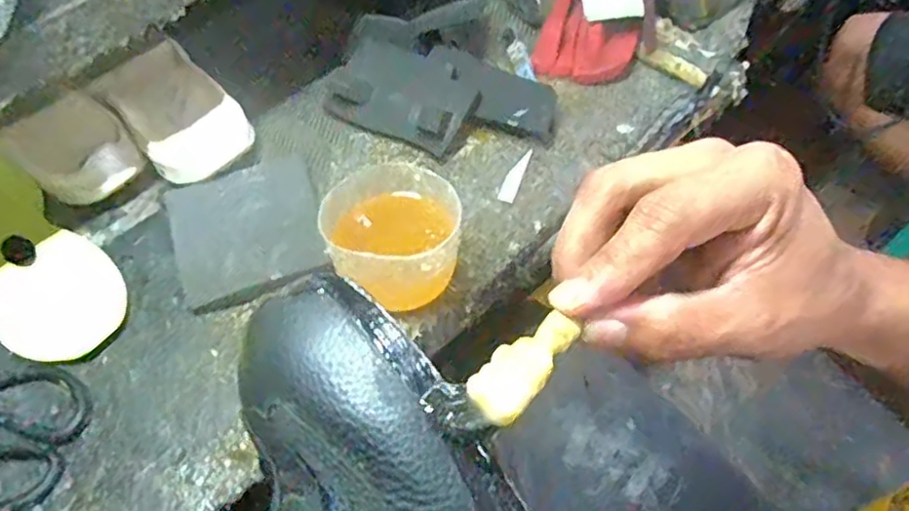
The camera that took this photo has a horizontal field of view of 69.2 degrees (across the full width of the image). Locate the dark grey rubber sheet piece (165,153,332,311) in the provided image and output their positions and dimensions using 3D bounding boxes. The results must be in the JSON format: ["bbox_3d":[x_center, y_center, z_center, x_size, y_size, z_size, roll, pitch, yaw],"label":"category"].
[{"bbox_3d":[-0.168,-0.022,0.532,0.117,0.014,0.114,-23,66,1],"label":"dark grey rubber sheet piece"}]

